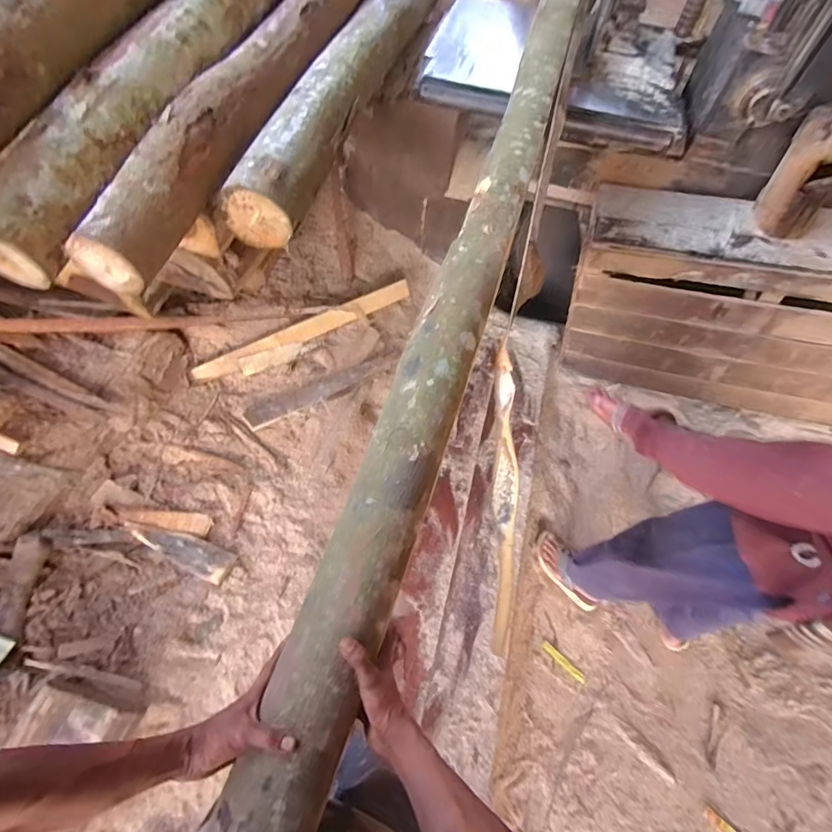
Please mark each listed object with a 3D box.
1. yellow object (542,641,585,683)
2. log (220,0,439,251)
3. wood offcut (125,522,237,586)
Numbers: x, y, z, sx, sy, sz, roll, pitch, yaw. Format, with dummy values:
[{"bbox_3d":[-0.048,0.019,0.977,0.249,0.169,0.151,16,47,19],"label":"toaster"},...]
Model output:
[{"bbox_3d":[0.447,0.747,1.380,0.148,0.010,0.027,39,65,17],"label":"yellow object"},{"bbox_3d":[-0.067,-1.198,1.400,0.150,0.147,1.950,15,60,5],"label":"log"},{"bbox_3d":[-0.653,0.370,1.263,0.290,0.020,0.088,30,60,-12],"label":"wood offcut"}]

